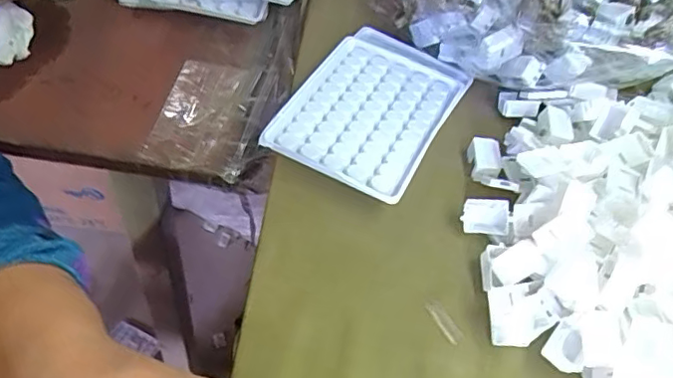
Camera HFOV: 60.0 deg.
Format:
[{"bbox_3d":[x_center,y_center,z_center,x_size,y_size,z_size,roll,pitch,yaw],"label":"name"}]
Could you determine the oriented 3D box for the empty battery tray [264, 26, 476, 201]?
[{"bbox_3d":[0.026,-0.054,0.392,0.091,0.020,0.142,24,53,13],"label":"empty battery tray"}]

